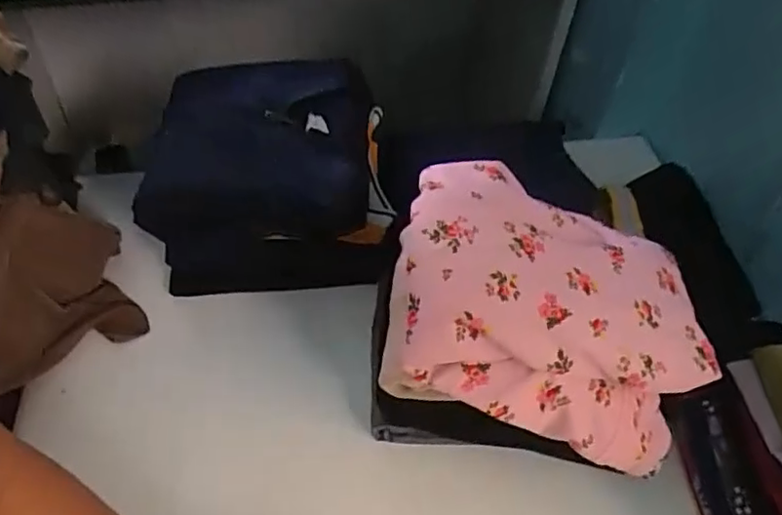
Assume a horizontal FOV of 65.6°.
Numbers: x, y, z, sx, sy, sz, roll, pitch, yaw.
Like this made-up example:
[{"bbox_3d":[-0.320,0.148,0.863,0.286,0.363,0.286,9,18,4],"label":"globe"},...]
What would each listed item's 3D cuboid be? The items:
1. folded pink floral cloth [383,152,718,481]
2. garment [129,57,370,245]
[{"bbox_3d":[0.128,0.041,0.500,0.239,0.114,0.183,13,52,7],"label":"folded pink floral cloth"},{"bbox_3d":[-0.136,-0.122,0.642,0.219,0.098,0.185,1,51,-2],"label":"garment"}]

